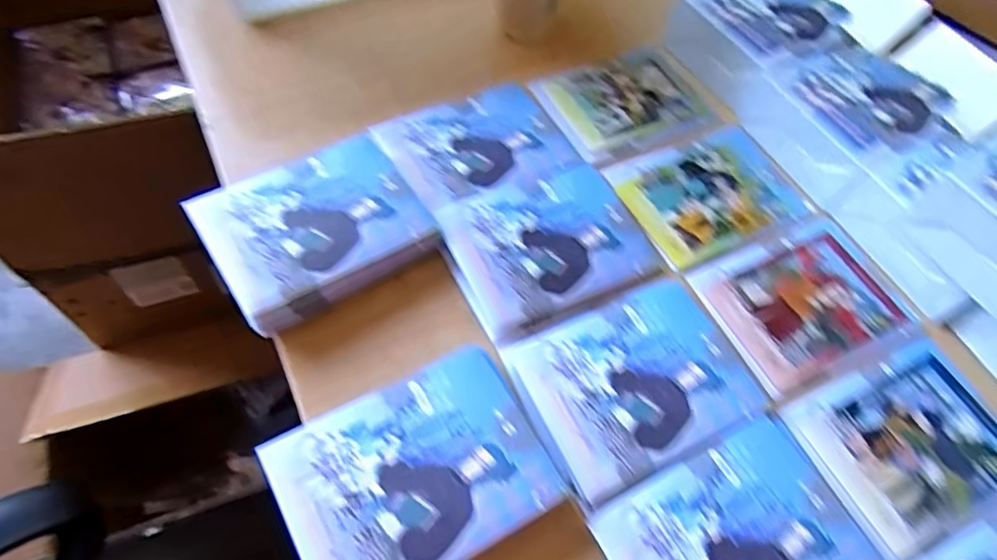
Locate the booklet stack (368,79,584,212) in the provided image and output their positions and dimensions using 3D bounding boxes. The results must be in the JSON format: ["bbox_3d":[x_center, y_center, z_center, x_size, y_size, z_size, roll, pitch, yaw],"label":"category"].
[{"bbox_3d":[-0.019,-0.117,0.512,0.143,0.009,0.115,-23,63,-16],"label":"booklet stack"}]

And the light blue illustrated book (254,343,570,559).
[{"bbox_3d":[-0.047,0.113,0.353,0.145,0.025,0.110,-26,64,-17],"label":"light blue illustrated book"}]

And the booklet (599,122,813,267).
[{"bbox_3d":[0.175,-0.075,0.507,0.142,0.006,0.111,-22,62,-15],"label":"booklet"}]

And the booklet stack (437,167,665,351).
[{"bbox_3d":[0.039,-0.028,0.457,0.148,0.011,0.116,-24,63,-17],"label":"booklet stack"}]

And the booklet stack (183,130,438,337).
[{"bbox_3d":[-0.133,-0.041,0.445,0.146,0.027,0.117,-29,64,-19],"label":"booklet stack"}]

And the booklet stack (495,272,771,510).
[{"bbox_3d":[0.092,0.066,0.409,0.150,0.009,0.115,-21,62,-15],"label":"booklet stack"}]

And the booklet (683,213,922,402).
[{"bbox_3d":[0.228,0.014,0.457,0.144,0.004,0.109,-22,62,-15],"label":"booklet"}]

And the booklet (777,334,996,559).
[{"bbox_3d":[0.271,0.105,0.398,0.136,0.004,0.106,-21,62,-15],"label":"booklet"}]

